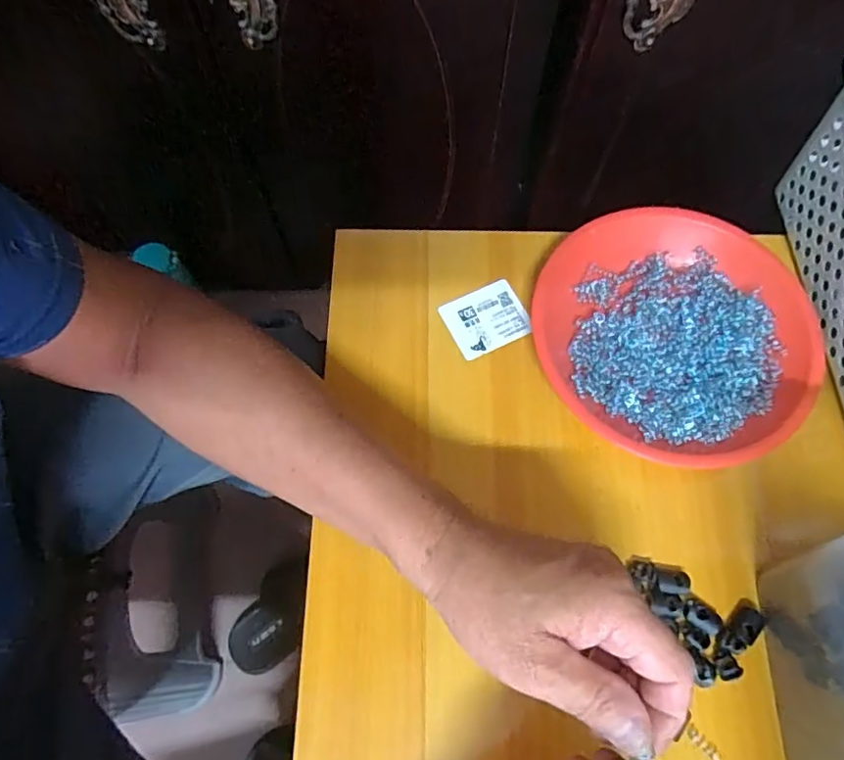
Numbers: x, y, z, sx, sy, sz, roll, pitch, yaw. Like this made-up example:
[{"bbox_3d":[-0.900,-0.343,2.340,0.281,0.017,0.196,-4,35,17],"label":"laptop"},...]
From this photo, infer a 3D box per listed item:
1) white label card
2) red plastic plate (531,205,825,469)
[{"bbox_3d":[0.050,-0.046,0.420,0.061,0.004,0.049,-24,71,-8],"label":"white label card"},{"bbox_3d":[0.184,-0.037,0.399,0.197,0.022,0.187,0,70,0],"label":"red plastic plate"}]

